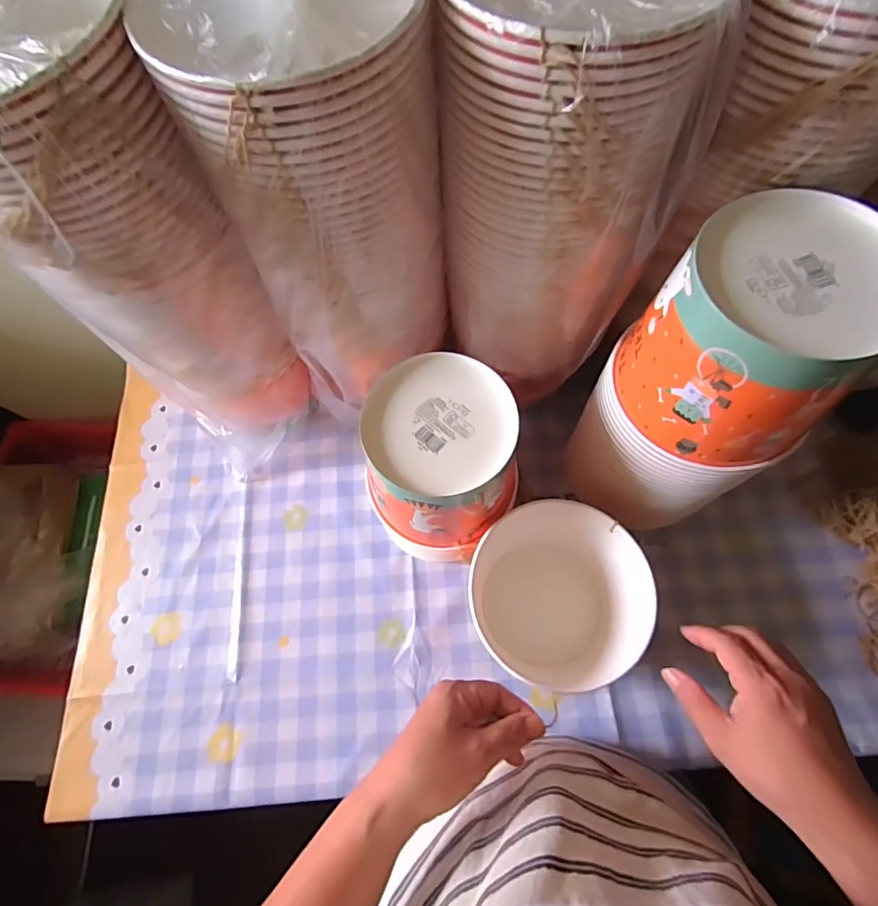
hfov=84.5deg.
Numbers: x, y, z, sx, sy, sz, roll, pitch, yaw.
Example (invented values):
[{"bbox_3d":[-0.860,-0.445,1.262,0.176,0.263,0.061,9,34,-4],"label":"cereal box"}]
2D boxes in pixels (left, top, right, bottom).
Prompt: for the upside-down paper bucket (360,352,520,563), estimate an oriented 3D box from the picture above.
[{"bbox_3d":[0.003,0.004,0.454,0.124,0.126,0.134,-1,70,3],"label":"upside-down paper bucket"}]

